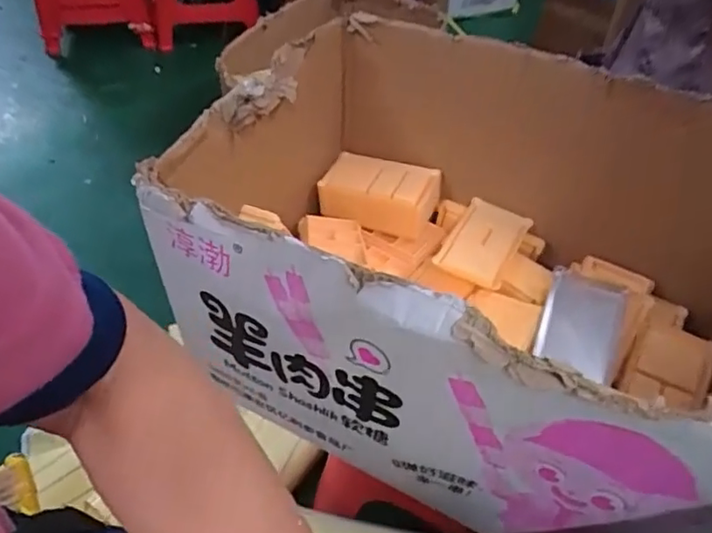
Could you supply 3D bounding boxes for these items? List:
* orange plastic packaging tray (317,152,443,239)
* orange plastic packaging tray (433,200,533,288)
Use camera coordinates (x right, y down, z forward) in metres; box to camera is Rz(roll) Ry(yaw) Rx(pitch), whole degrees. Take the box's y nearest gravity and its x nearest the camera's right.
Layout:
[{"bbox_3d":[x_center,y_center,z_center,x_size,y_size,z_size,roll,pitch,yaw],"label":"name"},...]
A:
[{"bbox_3d":[0.029,-0.093,0.774,0.147,0.059,0.082,17,48,13],"label":"orange plastic packaging tray"},{"bbox_3d":[0.154,-0.032,0.714,0.082,0.023,0.131,23,49,18],"label":"orange plastic packaging tray"}]

